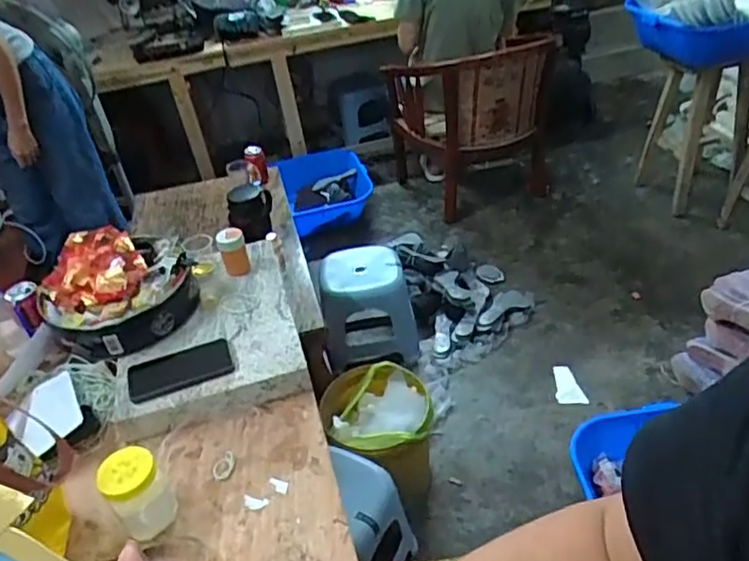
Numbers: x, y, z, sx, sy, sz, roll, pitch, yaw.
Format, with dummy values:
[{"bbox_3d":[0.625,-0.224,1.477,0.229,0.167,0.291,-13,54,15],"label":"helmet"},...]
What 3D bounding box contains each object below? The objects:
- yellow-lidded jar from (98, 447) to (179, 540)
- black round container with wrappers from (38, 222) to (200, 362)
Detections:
[{"bbox_3d":[-0.307,0.280,0.809,0.071,0.111,0.070,-5,38,4],"label":"yellow-lidded jar"},{"bbox_3d":[-0.454,0.015,1.106,0.250,0.114,0.248,-5,38,4],"label":"black round container with wrappers"}]

